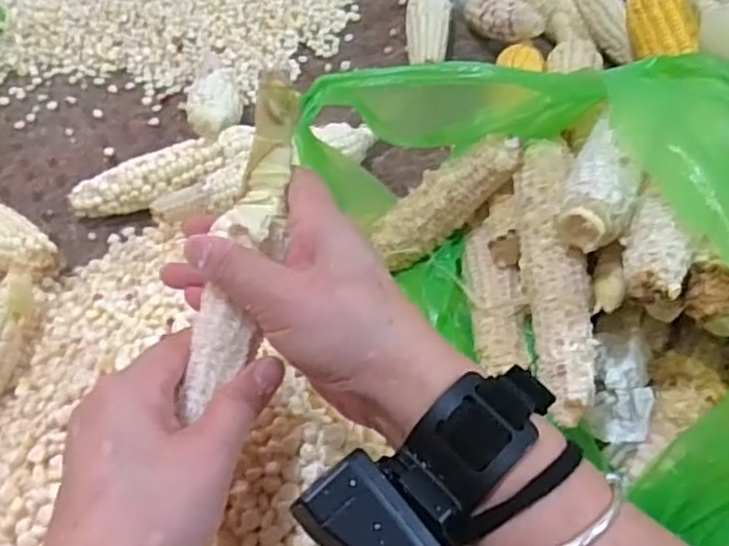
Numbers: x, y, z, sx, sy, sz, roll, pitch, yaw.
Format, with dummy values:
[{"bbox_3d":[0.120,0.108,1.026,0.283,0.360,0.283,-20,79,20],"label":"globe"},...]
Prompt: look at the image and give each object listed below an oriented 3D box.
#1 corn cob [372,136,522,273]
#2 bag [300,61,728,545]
[{"bbox_3d":[0.051,-0.045,0.445,0.110,0.029,0.028,-40,41,25],"label":"corn cob"},{"bbox_3d":[0.150,-0.025,0.407,0.242,0.130,0.304,-37,54,-25],"label":"bag"}]

